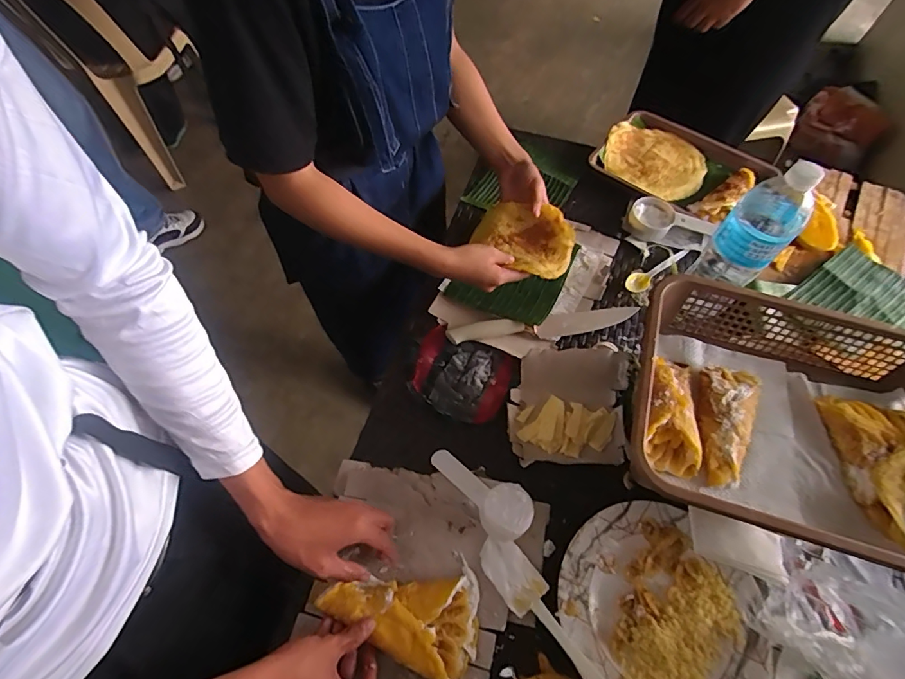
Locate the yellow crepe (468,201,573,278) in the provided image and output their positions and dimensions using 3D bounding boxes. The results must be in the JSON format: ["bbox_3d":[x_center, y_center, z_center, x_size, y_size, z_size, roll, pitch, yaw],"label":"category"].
[{"bbox_3d":[0.108,-0.155,0.693,0.151,0.036,0.115,41,68,18],"label":"yellow crepe"}]

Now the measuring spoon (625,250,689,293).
[{"bbox_3d":[0.337,-0.115,0.752,0.144,0.017,0.030,-31,67,-16],"label":"measuring spoon"}]

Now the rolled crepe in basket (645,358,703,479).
[{"bbox_3d":[0.251,0.082,0.536,0.064,0.035,0.138,8,62,3],"label":"rolled crepe in basket"}]

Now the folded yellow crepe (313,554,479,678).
[{"bbox_3d":[-0.049,0.292,0.517,0.168,0.026,0.108,24,64,11],"label":"folded yellow crepe"}]

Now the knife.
[{"bbox_3d":[0.137,-0.025,0.688,0.288,0.021,0.043,-5,62,-4],"label":"knife"}]

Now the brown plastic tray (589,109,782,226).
[{"bbox_3d":[0.409,-0.318,0.839,0.270,0.026,0.208,34,66,16],"label":"brown plastic tray"}]

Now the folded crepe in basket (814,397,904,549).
[{"bbox_3d":[0.483,0.141,0.513,0.094,0.025,0.155,0,62,-2],"label":"folded crepe in basket"}]

